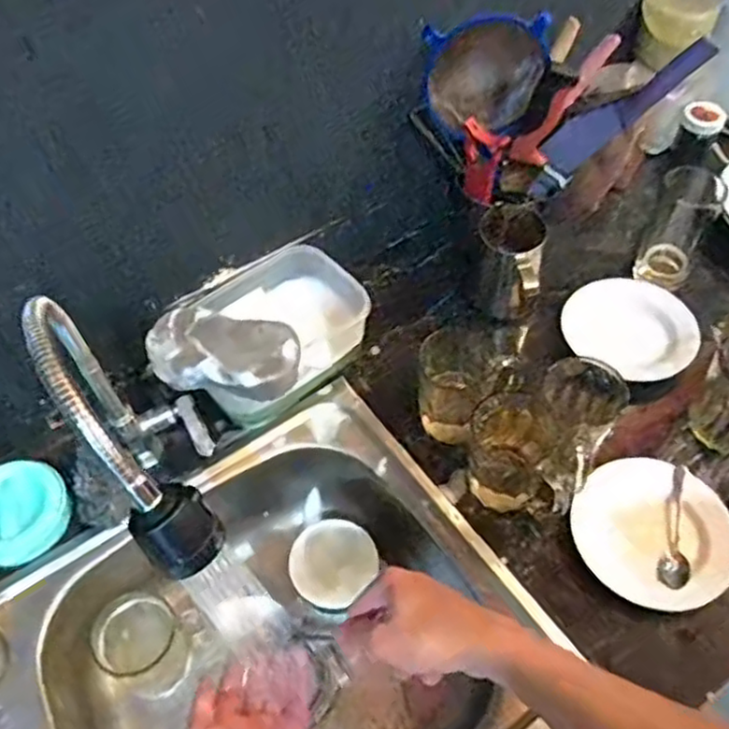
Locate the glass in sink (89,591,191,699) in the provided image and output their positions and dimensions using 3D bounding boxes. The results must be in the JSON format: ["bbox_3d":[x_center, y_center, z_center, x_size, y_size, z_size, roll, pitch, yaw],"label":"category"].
[{"bbox_3d":[-0.218,0.277,0.693,0.073,0.112,0.074,-1,54,2],"label":"glass in sink"}]

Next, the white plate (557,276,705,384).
[{"bbox_3d":[0.304,-0.046,0.795,0.146,0.021,0.120,29,60,21],"label":"white plate"}]

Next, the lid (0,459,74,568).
[{"bbox_3d":[-0.351,0.148,0.698,0.100,0.028,0.103,-1,54,2],"label":"lid"}]

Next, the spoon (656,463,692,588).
[{"bbox_3d":[0.297,0.153,0.654,0.028,0.018,0.116,17,57,14],"label":"spoon"}]

